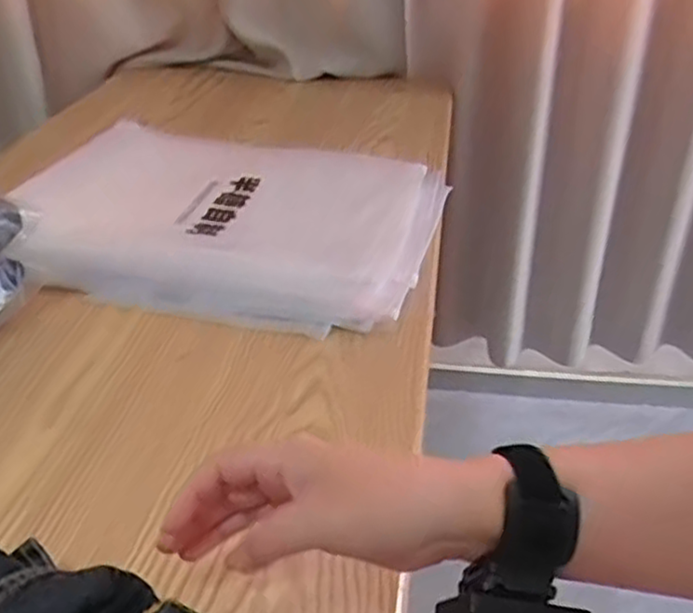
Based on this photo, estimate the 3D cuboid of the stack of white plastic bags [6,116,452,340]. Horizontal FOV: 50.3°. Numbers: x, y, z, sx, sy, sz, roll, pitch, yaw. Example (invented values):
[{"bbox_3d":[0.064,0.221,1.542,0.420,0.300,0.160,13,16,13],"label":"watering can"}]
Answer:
[{"bbox_3d":[-0.134,-0.100,0.798,0.443,0.039,0.347,7,34,10],"label":"stack of white plastic bags"}]

